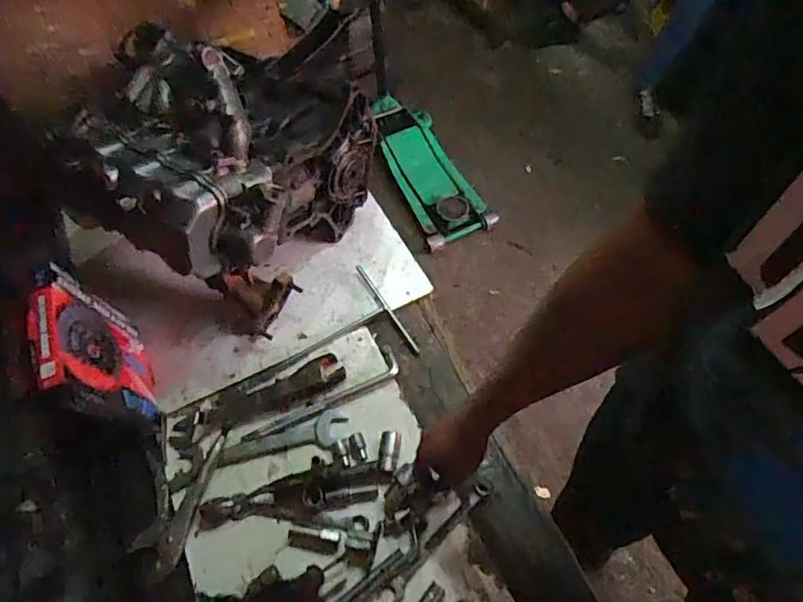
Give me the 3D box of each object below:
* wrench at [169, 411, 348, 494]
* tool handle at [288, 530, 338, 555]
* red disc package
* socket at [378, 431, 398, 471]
[{"bbox_3d":[-0.210,0.220,0.789,0.258,0.012,0.047,-15,56,-8],"label":"wrench"},{"bbox_3d":[-0.120,0.325,0.716,0.068,0.007,0.021,9,56,8],"label":"tool handle"},{"bbox_3d":[-0.436,0.062,0.767,0.022,0.213,0.186,-28,60,5],"label":"red disc package"},{"bbox_3d":[-0.019,0.217,0.769,0.023,0.018,0.058,4,56,5],"label":"socket"}]

